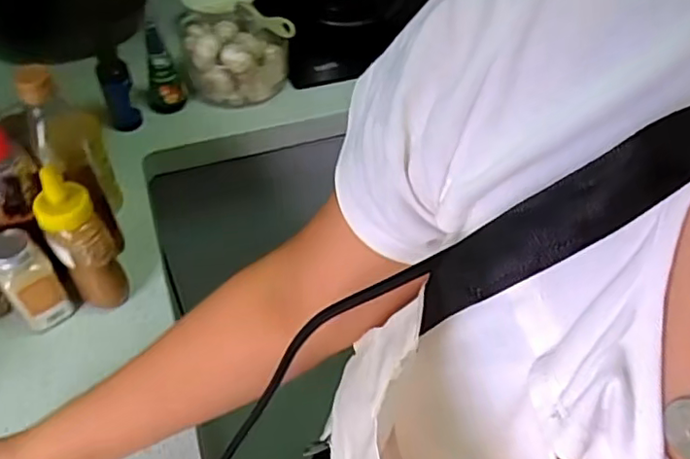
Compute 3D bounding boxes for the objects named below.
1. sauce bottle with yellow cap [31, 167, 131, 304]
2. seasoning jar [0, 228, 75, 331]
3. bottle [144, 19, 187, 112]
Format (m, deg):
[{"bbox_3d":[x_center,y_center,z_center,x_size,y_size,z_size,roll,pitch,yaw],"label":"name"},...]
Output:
[{"bbox_3d":[-0.275,0.016,0.641,0.056,0.182,0.060,-21,53,-19],"label":"sauce bottle with yellow cap"},{"bbox_3d":[-0.336,0.054,0.646,0.049,0.120,0.057,-36,58,-28],"label":"seasoning jar"},{"bbox_3d":[-0.267,-0.227,0.883,0.046,0.130,0.042,19,51,14],"label":"bottle"}]

